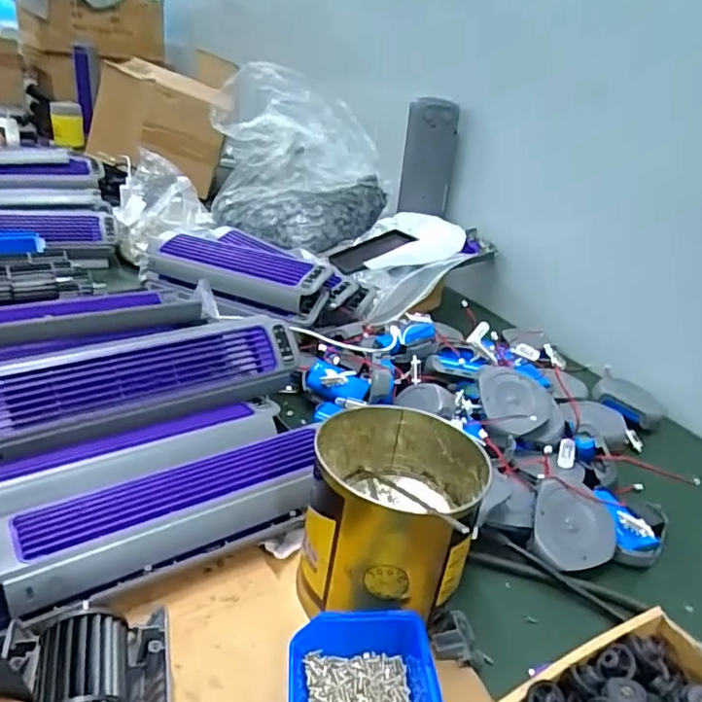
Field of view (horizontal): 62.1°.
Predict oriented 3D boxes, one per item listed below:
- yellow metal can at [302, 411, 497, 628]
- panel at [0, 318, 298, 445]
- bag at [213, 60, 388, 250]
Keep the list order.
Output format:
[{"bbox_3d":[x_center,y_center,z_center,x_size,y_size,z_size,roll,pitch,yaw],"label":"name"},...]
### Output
[{"bbox_3d":[0.027,0.126,0.430,0.125,0.113,0.130,6,28,3],"label":"yellow metal can"},{"bbox_3d":[-0.185,0.020,0.518,0.292,0.064,0.020,-14,-6,-30],"label":"panel"},{"bbox_3d":[-0.097,-0.336,1.007,0.251,0.235,0.229,22,31,28],"label":"bag"}]

